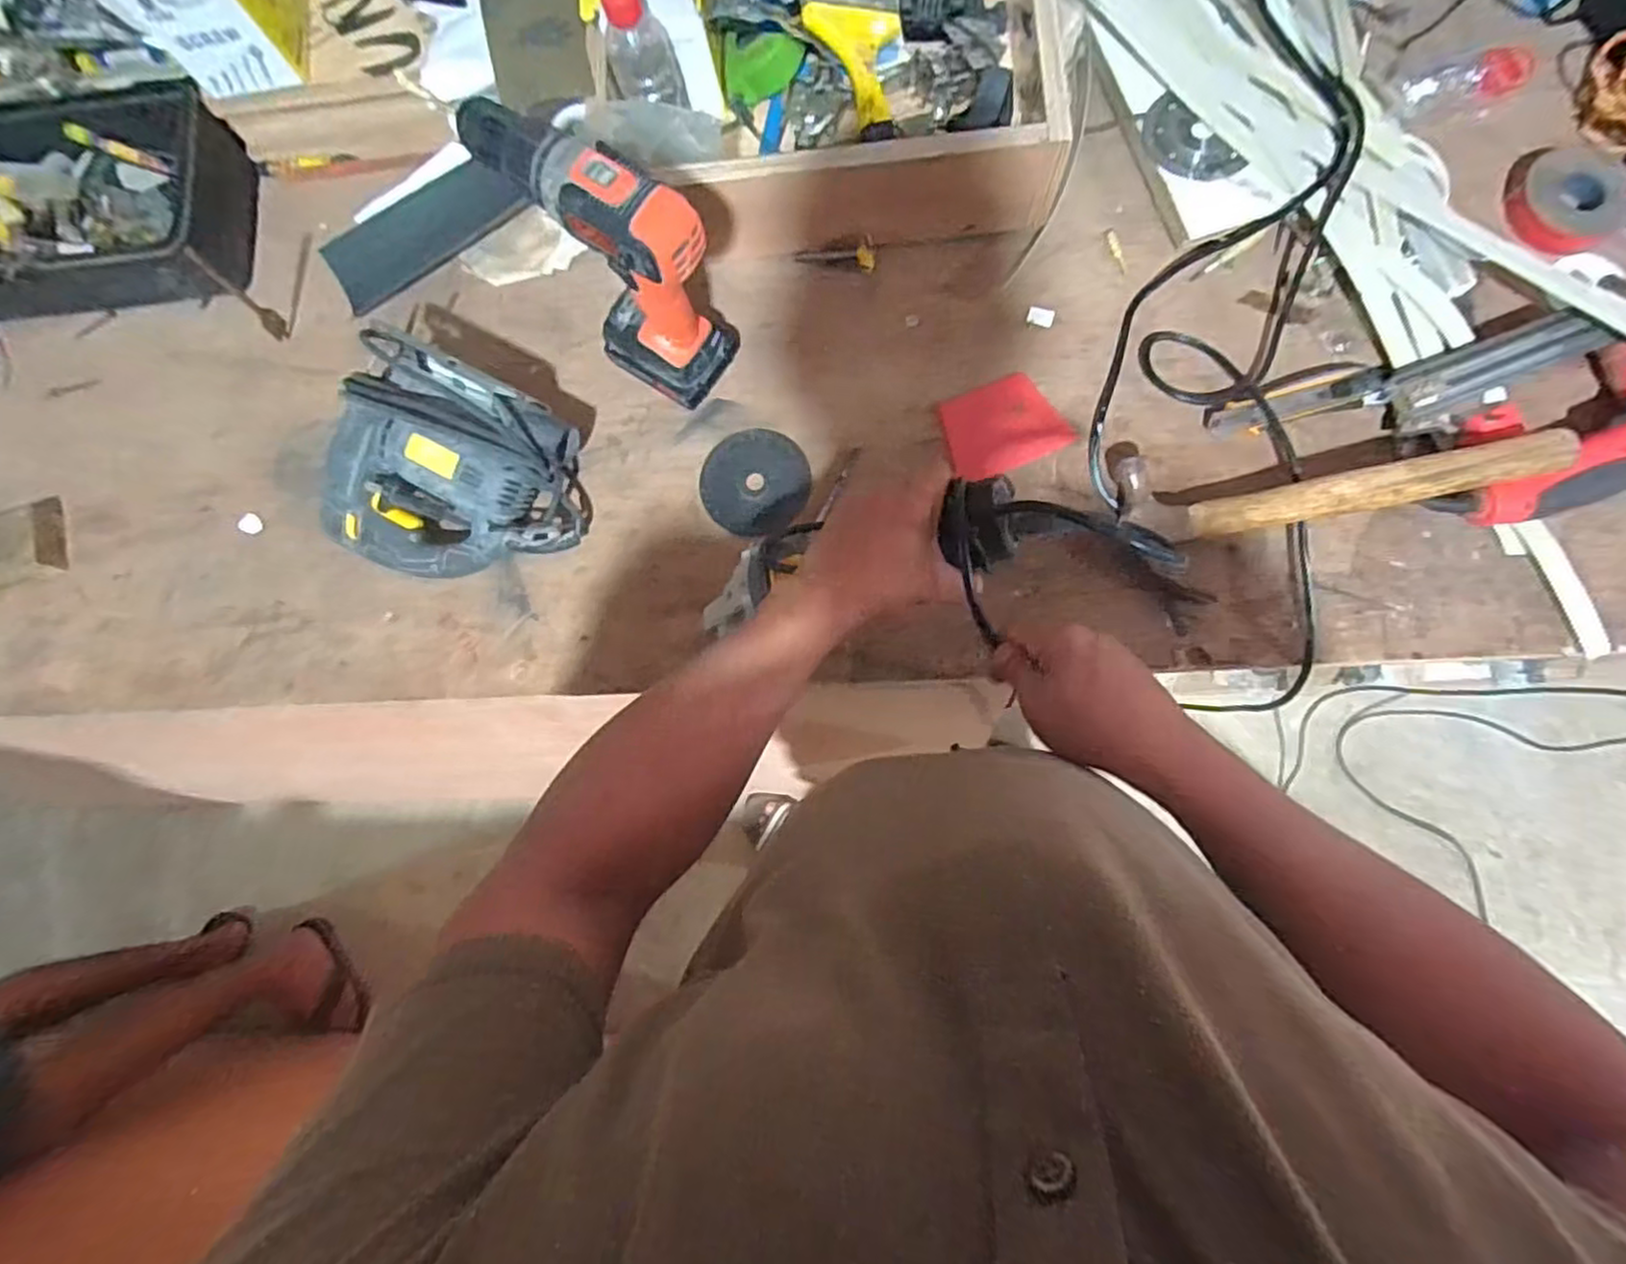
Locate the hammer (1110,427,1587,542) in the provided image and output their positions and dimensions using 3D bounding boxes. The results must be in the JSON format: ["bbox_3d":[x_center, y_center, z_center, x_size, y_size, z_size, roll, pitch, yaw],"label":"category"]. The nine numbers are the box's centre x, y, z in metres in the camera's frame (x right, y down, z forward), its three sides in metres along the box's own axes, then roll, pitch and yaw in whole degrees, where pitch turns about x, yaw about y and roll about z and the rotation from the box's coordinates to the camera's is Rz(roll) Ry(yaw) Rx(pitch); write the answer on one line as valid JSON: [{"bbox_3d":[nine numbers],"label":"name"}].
[{"bbox_3d":[0.412,-0.141,0.563,0.312,0.053,0.100,-10,81,2],"label":"hammer"}]

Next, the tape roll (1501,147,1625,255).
[{"bbox_3d":[0.664,-0.378,0.618,0.089,0.031,0.082,-1,80,4],"label":"tape roll"}]

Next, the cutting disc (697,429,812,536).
[{"bbox_3d":[-0.052,-0.136,0.639,0.097,0.004,0.097,0,82,3],"label":"cutting disc"}]

